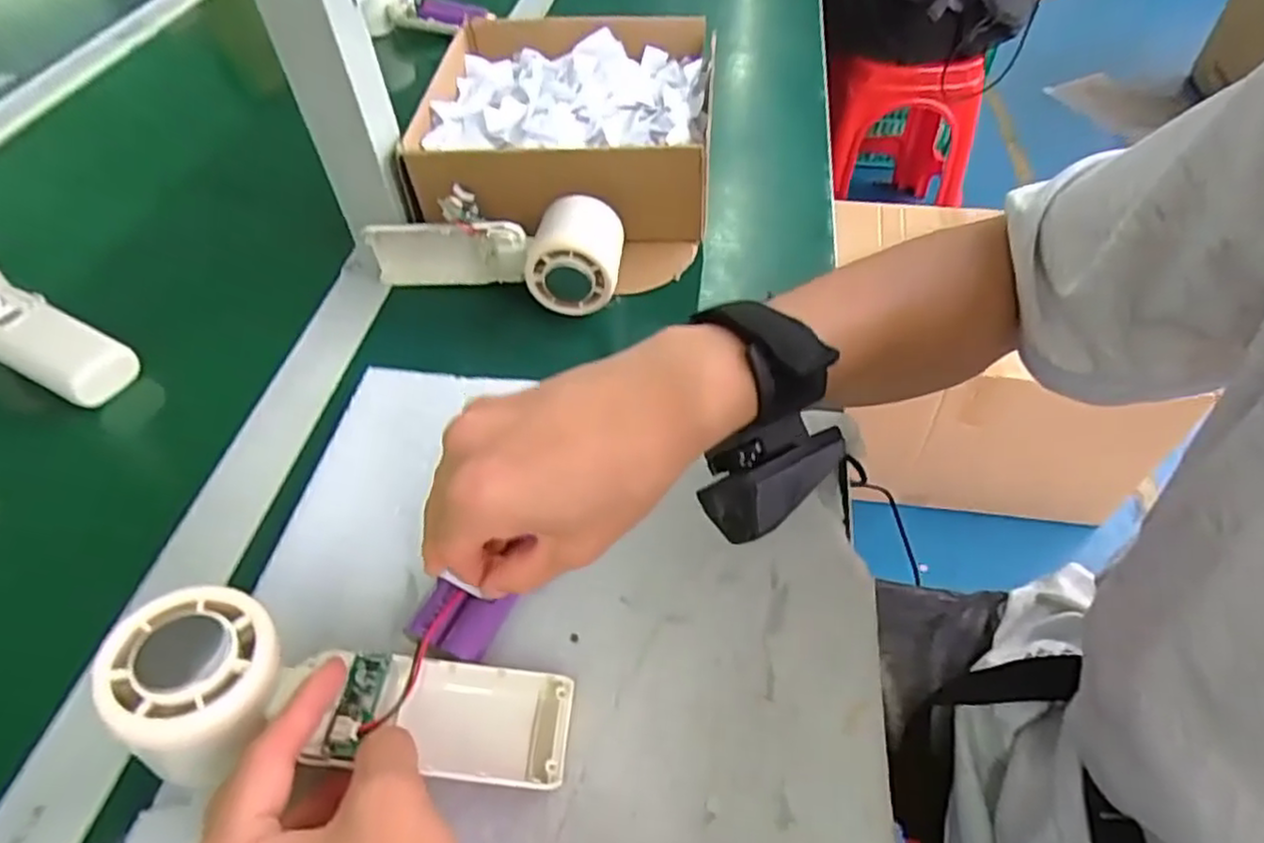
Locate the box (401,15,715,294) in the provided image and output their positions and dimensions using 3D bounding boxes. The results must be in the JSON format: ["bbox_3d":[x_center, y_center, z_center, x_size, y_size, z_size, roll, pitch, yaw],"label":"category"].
[{"bbox_3d":[-0.048,-0.219,0.523,0.204,0.086,0.227,2,49,4],"label":"box"}]

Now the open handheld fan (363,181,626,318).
[{"bbox_3d":[-0.085,-0.117,0.449,0.167,0.057,0.060,9,50,10],"label":"open handheld fan"}]

